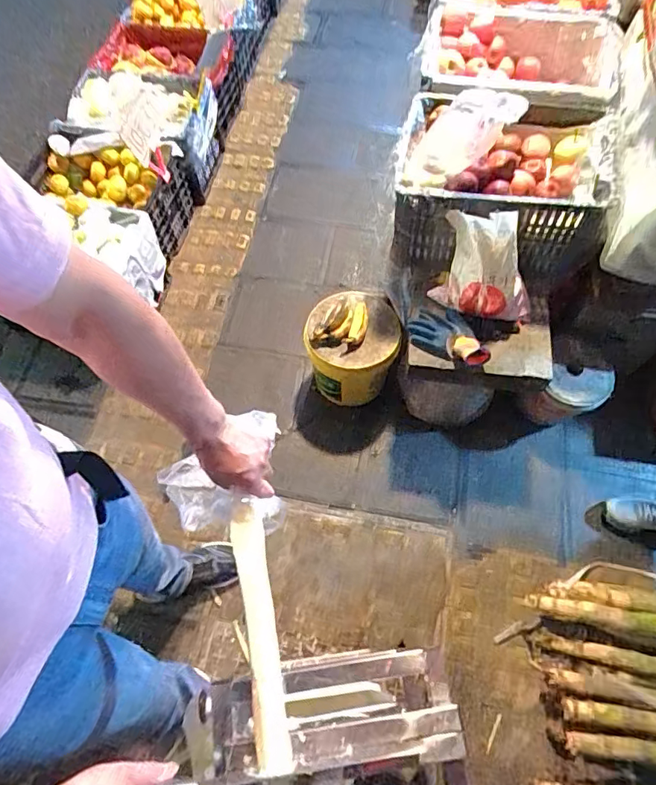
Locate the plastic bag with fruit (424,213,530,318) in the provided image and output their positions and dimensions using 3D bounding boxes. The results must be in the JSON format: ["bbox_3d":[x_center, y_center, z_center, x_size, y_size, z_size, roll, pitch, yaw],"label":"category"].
[{"bbox_3d":[0.383,-0.295,1.221,0.254,0.230,0.126,22,66,10],"label":"plastic bag with fruit"}]

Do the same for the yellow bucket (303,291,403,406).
[{"bbox_3d":[0.075,-0.133,1.484,0.243,0.289,0.266,0,64,0],"label":"yellow bucket"}]

